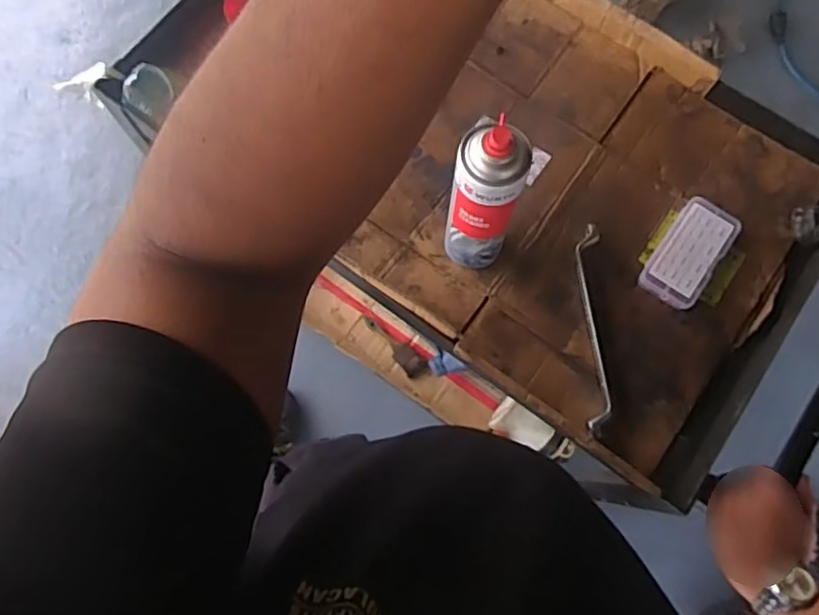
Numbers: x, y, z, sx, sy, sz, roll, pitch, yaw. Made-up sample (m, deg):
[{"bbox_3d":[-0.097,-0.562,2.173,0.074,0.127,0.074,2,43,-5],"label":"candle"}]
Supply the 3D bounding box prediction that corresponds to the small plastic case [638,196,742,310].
[{"bbox_3d":[0.319,-0.062,0.702,0.065,0.023,0.127,36,78,9],"label":"small plastic case"}]

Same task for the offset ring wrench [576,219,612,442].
[{"bbox_3d":[0.204,0.023,0.685,0.027,0.023,0.231,0,75,0],"label":"offset ring wrench"}]

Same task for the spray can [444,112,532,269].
[{"bbox_3d":[0.073,-0.100,0.611,0.065,0.221,0.061,0,75,0],"label":"spray can"}]

